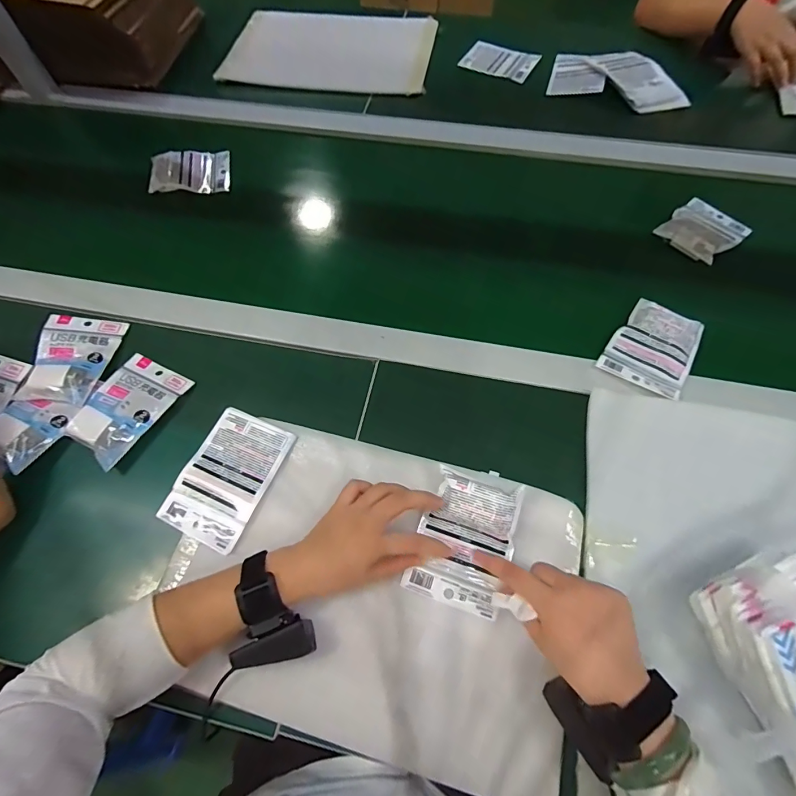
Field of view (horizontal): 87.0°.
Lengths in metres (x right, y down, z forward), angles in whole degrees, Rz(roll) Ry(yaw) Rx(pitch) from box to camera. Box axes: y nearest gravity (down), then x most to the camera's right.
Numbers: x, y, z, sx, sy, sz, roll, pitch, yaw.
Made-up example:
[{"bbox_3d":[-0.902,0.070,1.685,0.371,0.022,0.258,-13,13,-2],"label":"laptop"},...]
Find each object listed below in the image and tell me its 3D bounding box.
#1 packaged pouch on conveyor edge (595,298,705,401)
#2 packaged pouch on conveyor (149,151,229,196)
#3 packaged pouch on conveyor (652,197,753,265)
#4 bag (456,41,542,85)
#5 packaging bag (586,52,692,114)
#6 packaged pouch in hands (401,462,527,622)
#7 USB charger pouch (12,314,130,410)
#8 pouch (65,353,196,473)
[{"bbox_3d":[0.324,-0.065,0.528,0.094,0.022,0.122,33,70,17],"label":"packaged pouch on conveyor edge"},{"bbox_3d":[-0.355,-0.388,0.723,0.119,0.047,0.080,-7,64,-1],"label":"packaged pouch on conveyor"},{"bbox_3d":[0.460,-0.256,0.621,0.129,0.035,0.097,-41,69,-16],"label":"packaged pouch on conveyor"},{"bbox_3d":[0.206,-0.673,0.837,0.136,0.007,0.115,24,67,12],"label":"bag"},{"bbox_3d":[0.432,-0.585,0.772,0.117,0.024,0.179,-28,69,-13],"label":"packaging bag"},{"bbox_3d":[0.067,0.142,0.419,0.092,0.037,0.120,16,66,10],"label":"packaged pouch in hands"},{"bbox_3d":[-0.422,-0.055,0.541,0.089,0.023,0.129,1,64,3],"label":"USB charger pouch"},{"bbox_3d":[-0.335,0.005,0.509,0.094,0.022,0.131,26,68,14],"label":"pouch"}]

